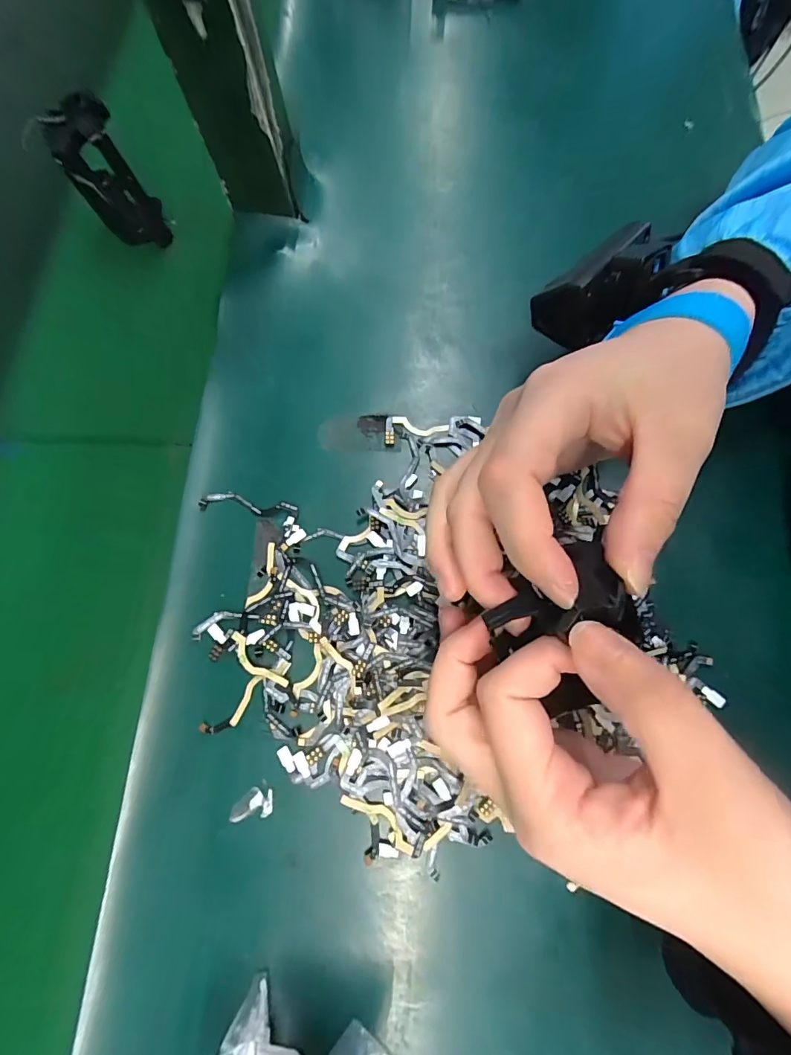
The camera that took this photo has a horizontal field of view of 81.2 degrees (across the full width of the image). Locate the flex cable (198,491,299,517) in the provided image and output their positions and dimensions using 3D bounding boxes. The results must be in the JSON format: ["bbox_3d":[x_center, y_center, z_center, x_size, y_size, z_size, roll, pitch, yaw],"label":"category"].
[{"bbox_3d":[-0.079,-0.013,0.251,0.054,0.004,0.012,6,74,2],"label":"flex cable"}]

